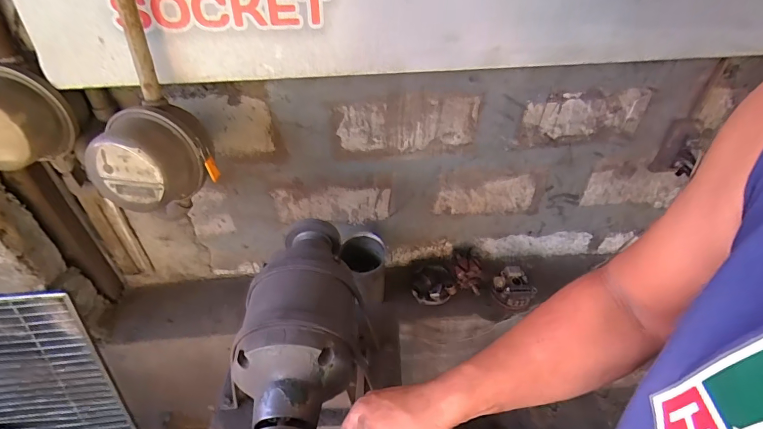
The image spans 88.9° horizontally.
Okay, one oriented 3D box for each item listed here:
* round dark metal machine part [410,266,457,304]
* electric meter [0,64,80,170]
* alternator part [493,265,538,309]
[{"bbox_3d":[0.147,0.200,1.130,0.117,0.041,0.117,1,39,0],"label":"round dark metal machine part"},{"bbox_3d":[-0.623,-0.160,0.648,0.144,0.145,0.102,3,39,2],"label":"electric meter"},{"bbox_3d":[0.360,0.201,1.072,0.110,0.068,0.094,7,40,7],"label":"alternator part"}]

